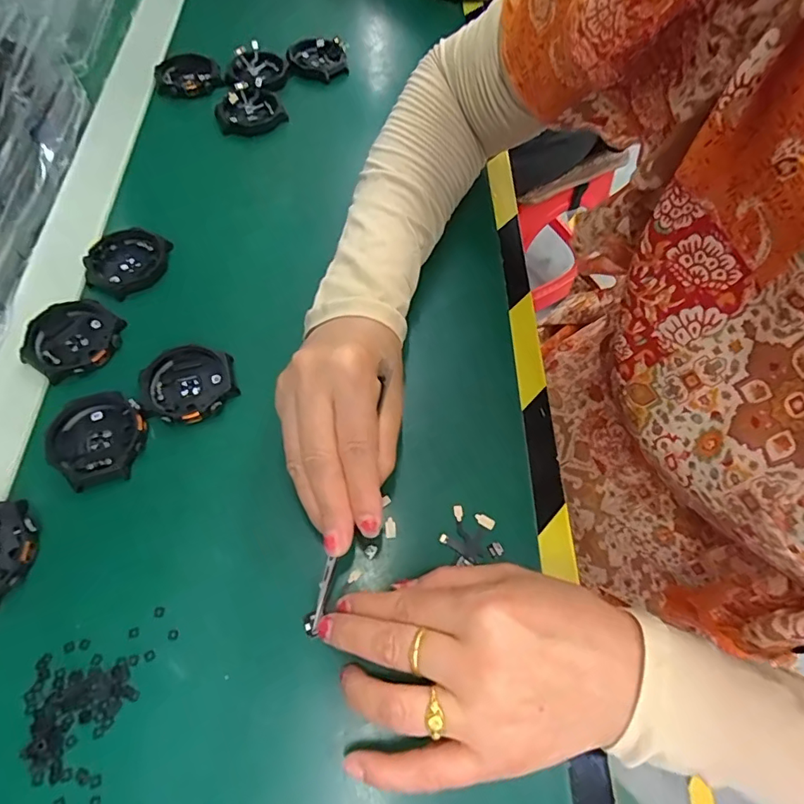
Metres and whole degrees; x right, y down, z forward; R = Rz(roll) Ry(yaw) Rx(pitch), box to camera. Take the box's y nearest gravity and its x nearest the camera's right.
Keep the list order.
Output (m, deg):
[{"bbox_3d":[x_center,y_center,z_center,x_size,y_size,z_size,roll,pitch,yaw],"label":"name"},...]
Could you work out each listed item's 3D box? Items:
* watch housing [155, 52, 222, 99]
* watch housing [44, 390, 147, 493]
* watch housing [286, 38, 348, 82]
[{"bbox_3d":[-0.183,-0.278,0.424,0.054,0.014,0.042,-19,65,-13],"label":"watch housing"},{"bbox_3d":[-0.169,0.020,0.277,0.049,0.008,0.052,-24,66,-16],"label":"watch housing"},{"bbox_3d":[-0.075,-0.304,0.442,0.051,0.011,0.048,-8,63,-6],"label":"watch housing"}]

